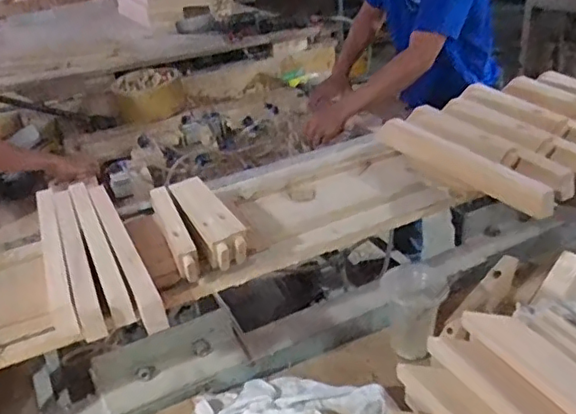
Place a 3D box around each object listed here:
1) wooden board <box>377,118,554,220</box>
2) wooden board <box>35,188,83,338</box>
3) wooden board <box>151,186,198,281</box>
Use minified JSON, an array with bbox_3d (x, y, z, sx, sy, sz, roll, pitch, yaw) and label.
[{"bbox_3d":[0.304,-0.085,1.080,0.036,0.064,0.403,-20,32,-27],"label":"wooden board"},{"bbox_3d":[-0.368,0.073,0.935,0.031,0.060,0.377,-15,30,-19],"label":"wooden board"},{"bbox_3d":[-0.189,0.035,0.964,0.032,0.058,0.272,-14,30,-17],"label":"wooden board"}]

